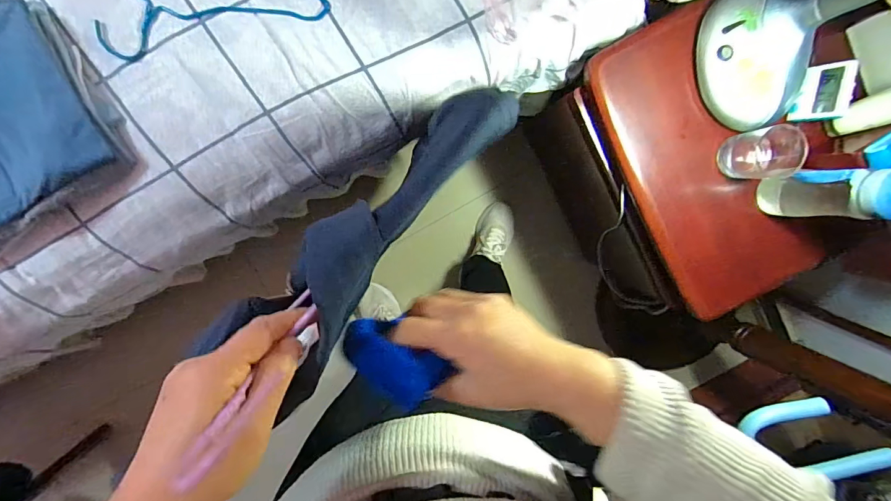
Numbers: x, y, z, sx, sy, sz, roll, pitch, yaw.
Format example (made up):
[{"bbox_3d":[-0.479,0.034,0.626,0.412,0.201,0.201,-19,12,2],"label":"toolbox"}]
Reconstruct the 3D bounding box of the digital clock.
[{"bbox_3d":[0.541,-0.229,0.614,0.021,0.073,0.075,-6,104,-25],"label":"digital clock"}]

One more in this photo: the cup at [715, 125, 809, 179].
[{"bbox_3d":[0.470,-0.146,0.629,0.079,0.082,0.075,0,98,-3],"label":"cup"}]

